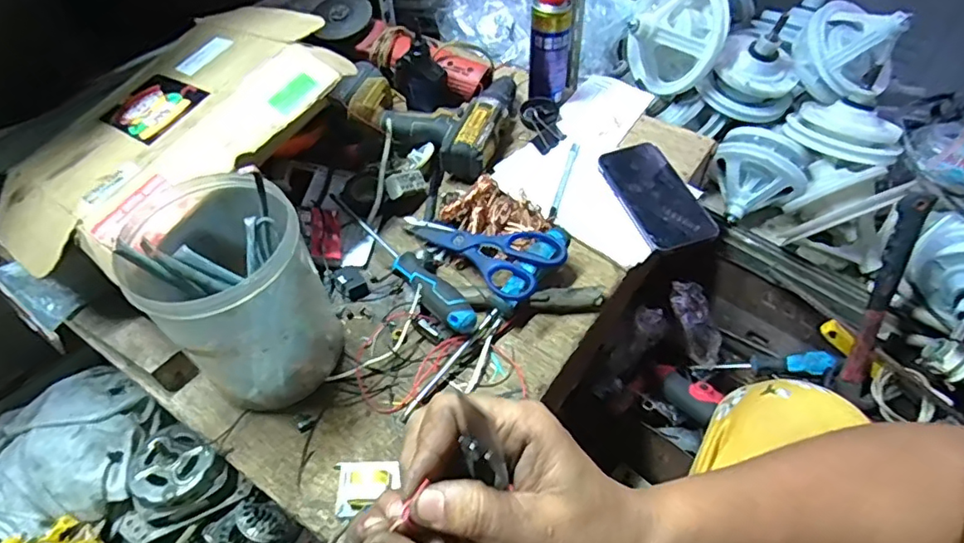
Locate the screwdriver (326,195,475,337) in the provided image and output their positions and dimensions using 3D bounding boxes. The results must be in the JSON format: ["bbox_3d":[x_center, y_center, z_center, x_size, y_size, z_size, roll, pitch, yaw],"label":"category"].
[{"bbox_3d":[-0.092,-0.015,0.602,0.031,0.032,0.253,-34,55,-23],"label":"screwdriver"}]

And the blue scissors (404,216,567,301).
[{"bbox_3d":[-0.012,-0.019,0.600,0.207,0.012,0.078,11,61,32],"label":"blue scissors"}]

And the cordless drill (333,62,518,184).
[{"bbox_3d":[-0.058,-0.214,0.746,0.188,0.072,0.183,15,53,12],"label":"cordless drill"}]

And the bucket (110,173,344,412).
[{"bbox_3d":[-0.209,0.020,0.494,0.125,0.168,0.135,-1,52,1],"label":"bucket"}]

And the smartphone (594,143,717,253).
[{"bbox_3d":[0.206,-0.089,0.659,0.084,0.013,0.161,-18,54,-10],"label":"smartphone"}]

